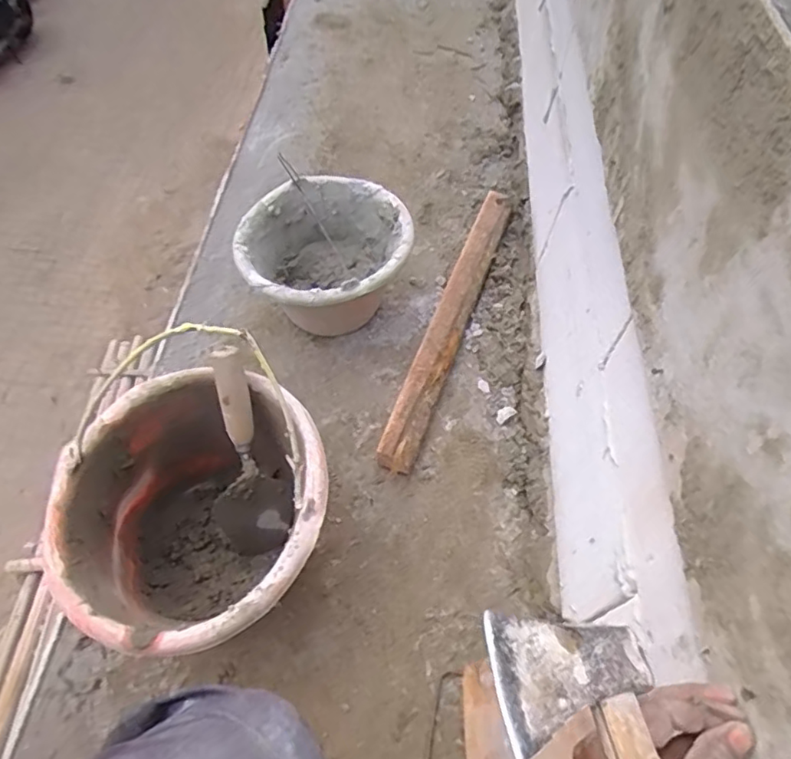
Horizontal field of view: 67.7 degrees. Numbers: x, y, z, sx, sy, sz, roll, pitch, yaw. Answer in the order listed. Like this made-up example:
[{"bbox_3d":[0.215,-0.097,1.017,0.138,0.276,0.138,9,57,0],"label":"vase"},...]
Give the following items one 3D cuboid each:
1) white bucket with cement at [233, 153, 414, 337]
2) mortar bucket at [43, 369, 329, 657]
[{"bbox_3d":[-0.110,-0.175,0.940,0.243,0.174,0.232,1,55,-2],"label":"white bucket with cement"},{"bbox_3d":[-0.219,0.163,0.688,0.274,0.232,0.289,1,55,-2],"label":"mortar bucket"}]

